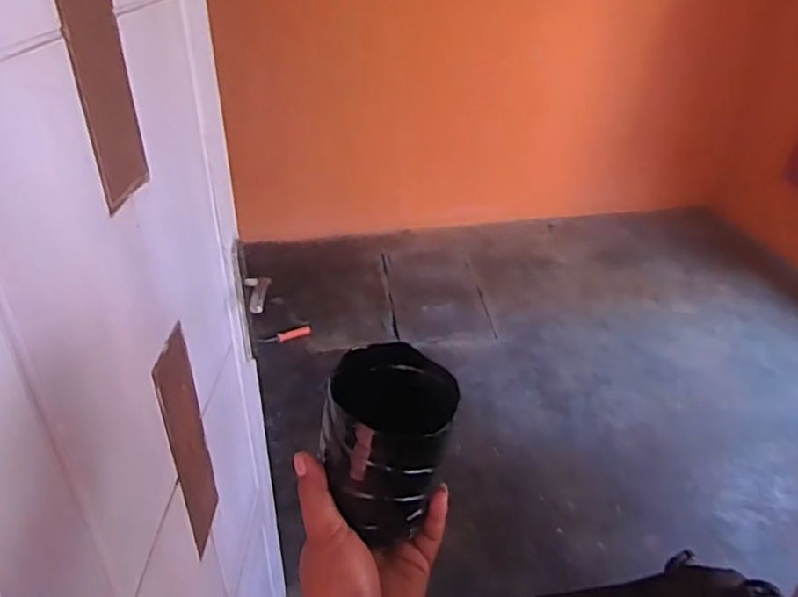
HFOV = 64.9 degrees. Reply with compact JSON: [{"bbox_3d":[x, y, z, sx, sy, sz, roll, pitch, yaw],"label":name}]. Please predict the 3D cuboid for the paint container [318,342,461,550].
[{"bbox_3d":[-0.005,0.099,0.432,0.080,0.125,0.071,6,33,9],"label":"paint container"}]

